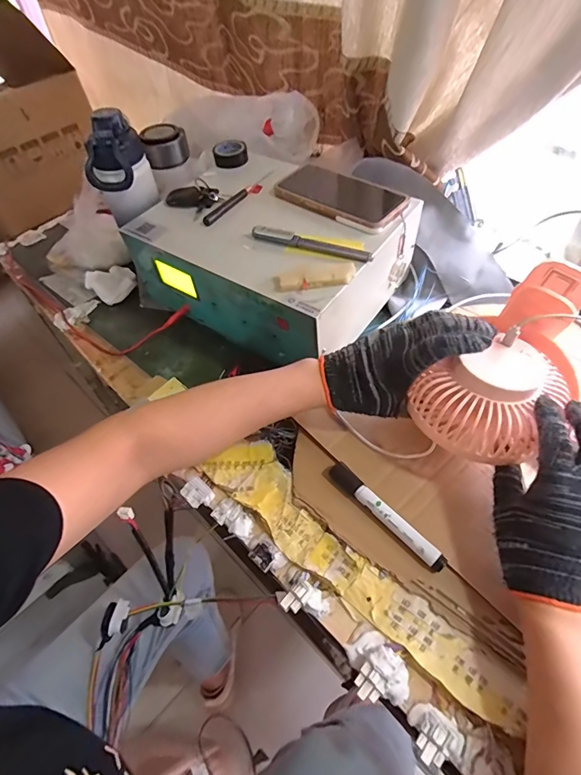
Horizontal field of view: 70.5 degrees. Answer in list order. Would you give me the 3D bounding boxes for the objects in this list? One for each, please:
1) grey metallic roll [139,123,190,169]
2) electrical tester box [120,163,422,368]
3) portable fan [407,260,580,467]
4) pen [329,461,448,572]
[{"bbox_3d":[-0.181,-0.352,0.603,0.062,0.040,0.061,-2,54,3],"label":"grey metallic roll"},{"bbox_3d":[-0.028,-0.183,0.567,0.308,0.121,0.249,29,61,23],"label":"electrical tester box"},{"bbox_3d":[0.218,-0.026,0.404,0.115,0.077,0.218,34,78,25],"label":"portable fan"},{"bbox_3d":[0.091,0.121,0.398,0.020,0.016,0.132,-38,60,-22],"label":"pen"}]

